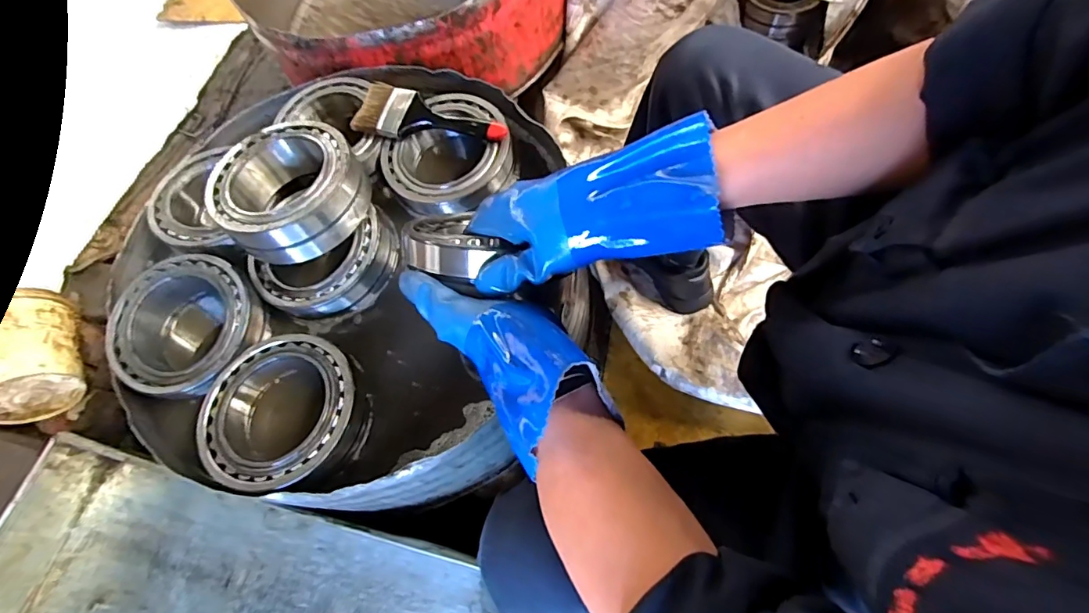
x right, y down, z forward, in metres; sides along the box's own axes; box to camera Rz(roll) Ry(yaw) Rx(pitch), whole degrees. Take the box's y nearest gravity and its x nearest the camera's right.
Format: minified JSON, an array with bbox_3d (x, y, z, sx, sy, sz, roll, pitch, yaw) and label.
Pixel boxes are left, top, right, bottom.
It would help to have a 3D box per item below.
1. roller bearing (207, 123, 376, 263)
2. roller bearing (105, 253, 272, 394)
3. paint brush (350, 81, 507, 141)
[{"bbox_3d":[-0.295,-0.137,0.598,0.157,0.075,0.149,-3,66,6],"label":"roller bearing"},{"bbox_3d":[-0.412,0.021,0.584,0.156,0.057,0.156,-3,66,6],"label":"roller bearing"},{"bbox_3d":[-0.144,-0.244,0.647,0.198,0.018,0.071,9,68,11],"label":"paint brush"}]

